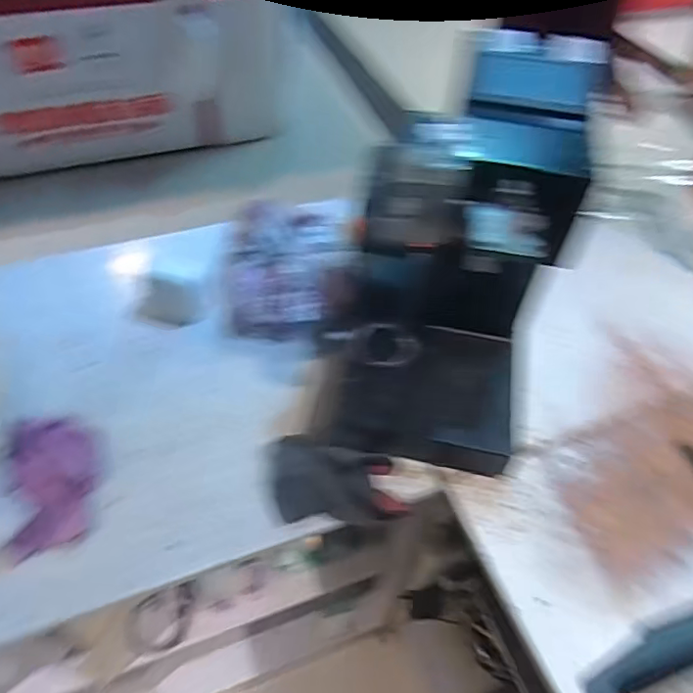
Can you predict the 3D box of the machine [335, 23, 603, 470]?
[{"bbox_3d":[0.136,-0.091,0.711,0.249,0.430,0.309,9,50,5],"label":"machine"}]

